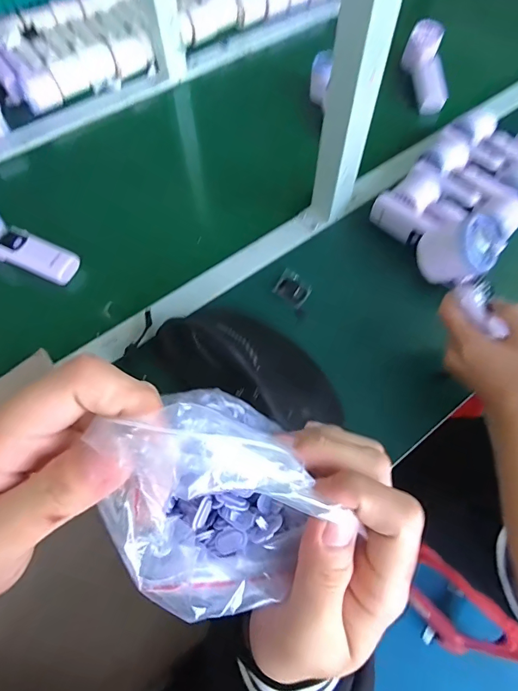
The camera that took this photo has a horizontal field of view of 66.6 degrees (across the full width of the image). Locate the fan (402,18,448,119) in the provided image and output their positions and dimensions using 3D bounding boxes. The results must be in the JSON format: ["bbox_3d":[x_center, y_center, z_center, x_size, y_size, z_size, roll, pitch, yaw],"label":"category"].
[{"bbox_3d":[0.299,-0.491,0.706,0.057,0.056,0.166,-2,81,-1],"label":"fan"}]

